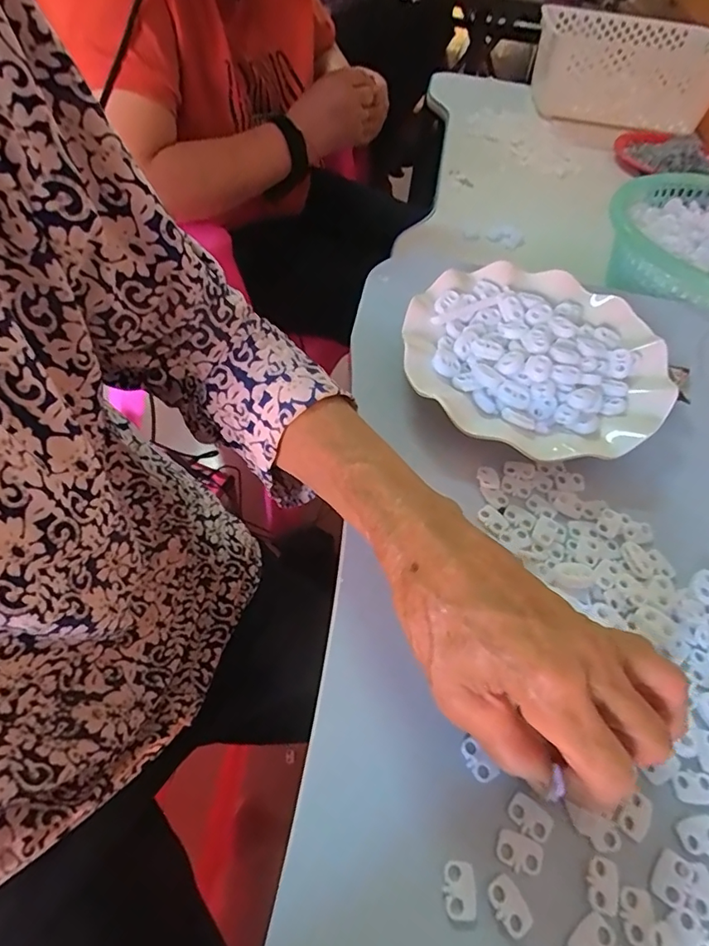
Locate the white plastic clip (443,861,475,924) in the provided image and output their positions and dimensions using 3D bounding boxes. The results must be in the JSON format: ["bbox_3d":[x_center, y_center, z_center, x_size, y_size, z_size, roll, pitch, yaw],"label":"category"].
[{"bbox_3d":[0.041,0.162,0.200,0.012,0.004,0.018,3,52,-1],"label":"white plastic clip"}]

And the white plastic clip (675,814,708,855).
[{"bbox_3d":[0.146,0.152,0.217,0.018,0.004,0.012,-10,53,-11],"label":"white plastic clip"}]

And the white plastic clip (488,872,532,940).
[{"bbox_3d":[0.060,0.166,0.198,0.012,0.004,0.018,-28,59,-23],"label":"white plastic clip"}]

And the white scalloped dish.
[{"bbox_3d":[0.126,-0.080,0.368,0.176,0.037,0.178,2,52,-2],"label":"white scalloped dish"}]

